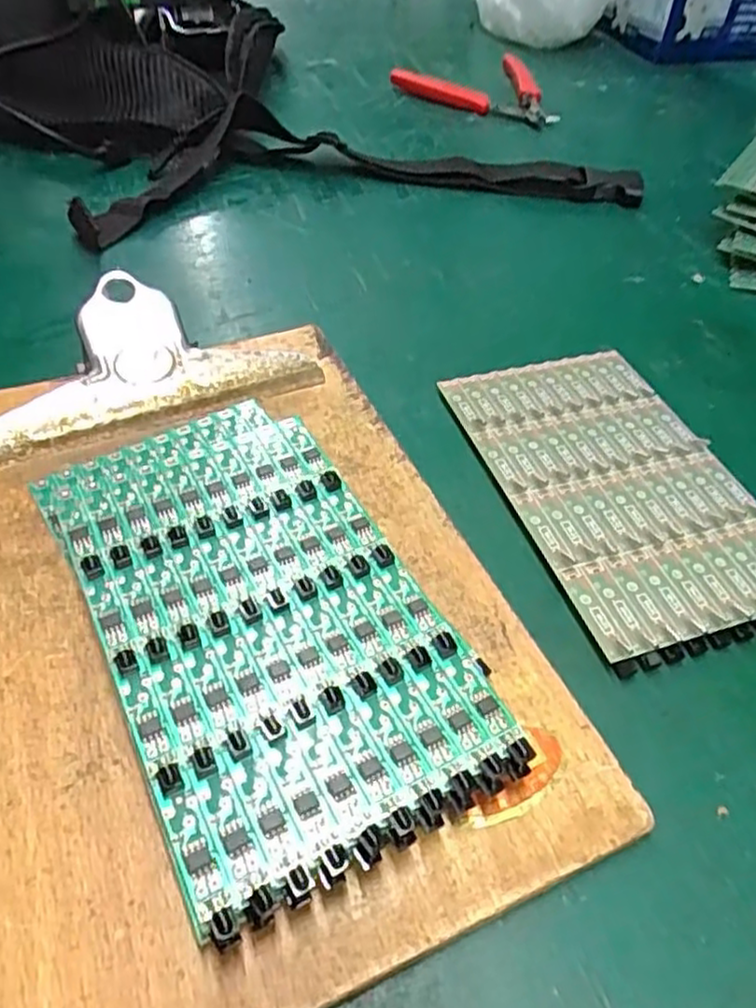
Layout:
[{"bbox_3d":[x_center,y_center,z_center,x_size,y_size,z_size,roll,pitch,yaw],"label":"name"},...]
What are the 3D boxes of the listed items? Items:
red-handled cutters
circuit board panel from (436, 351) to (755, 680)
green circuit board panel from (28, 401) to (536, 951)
[{"bbox_3d":[0.075,-0.302,0.508,0.120,0.020,0.078,19,49,12],"label":"red-handled cutters"},{"bbox_3d":[0.082,-0.007,0.244,0.078,0.006,0.130,-12,50,-15],"label":"circuit board panel"},{"bbox_3d":[-0.035,0.026,0.193,0.078,0.014,0.149,-21,53,-23],"label":"green circuit board panel"}]

